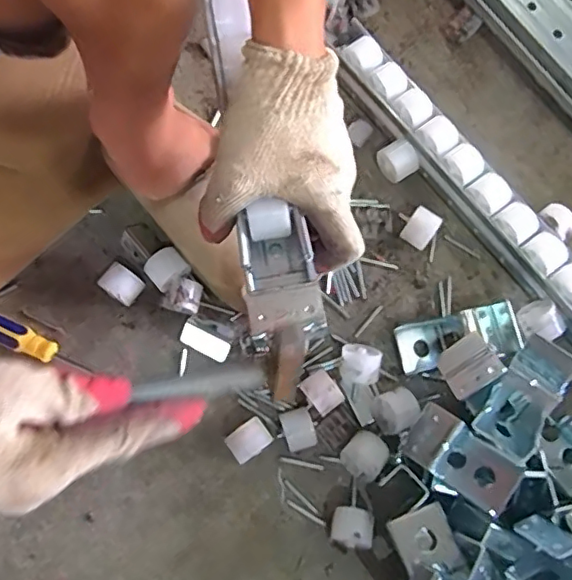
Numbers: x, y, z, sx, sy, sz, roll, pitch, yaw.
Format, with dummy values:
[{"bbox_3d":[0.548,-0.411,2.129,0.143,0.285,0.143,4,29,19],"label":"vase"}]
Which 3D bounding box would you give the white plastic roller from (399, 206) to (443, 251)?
[{"bbox_3d":[0.123,-0.055,0.530,0.027,0.031,0.029,35,79,7],"label":"white plastic roller"}]

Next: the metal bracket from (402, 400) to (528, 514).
[{"bbox_3d":[0.134,0.130,0.433,0.088,0.032,0.045,35,79,7],"label":"metal bracket"}]

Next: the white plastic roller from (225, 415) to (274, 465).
[{"bbox_3d":[-0.031,0.127,0.484,0.035,0.028,0.027,-36,80,-9],"label":"white plastic roller"}]

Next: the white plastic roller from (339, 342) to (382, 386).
[{"bbox_3d":[0.064,0.066,0.500,0.033,0.033,0.035,11,77,2],"label":"white plastic roller"}]

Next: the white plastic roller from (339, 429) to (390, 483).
[{"bbox_3d":[0.066,0.140,0.482,0.034,0.029,0.036,38,79,8],"label":"white plastic roller"}]

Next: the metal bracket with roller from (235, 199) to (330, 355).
[{"bbox_3d":[-0.004,-0.004,0.363,0.045,0.049,0.087,-8,75,-2],"label":"metal bracket with roller"}]

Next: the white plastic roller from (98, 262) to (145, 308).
[{"bbox_3d":[-0.144,-0.002,0.511,0.034,0.035,0.027,36,79,7],"label":"white plastic roller"}]

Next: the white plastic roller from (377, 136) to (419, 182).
[{"bbox_3d":[0.106,-0.124,0.547,0.030,0.031,0.035,-32,79,-8],"label":"white plastic roller"}]

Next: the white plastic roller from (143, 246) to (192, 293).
[{"bbox_3d":[-0.108,-0.018,0.520,0.034,0.024,0.032,-37,80,-9],"label":"white plastic roller"}]

